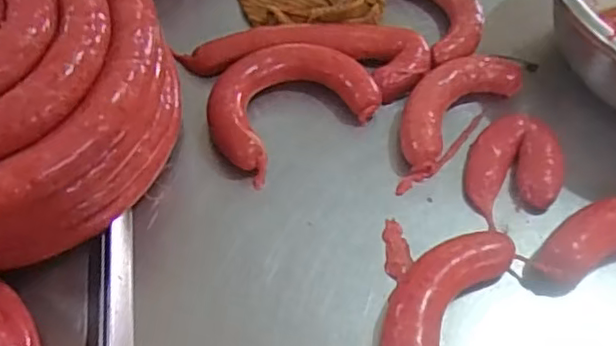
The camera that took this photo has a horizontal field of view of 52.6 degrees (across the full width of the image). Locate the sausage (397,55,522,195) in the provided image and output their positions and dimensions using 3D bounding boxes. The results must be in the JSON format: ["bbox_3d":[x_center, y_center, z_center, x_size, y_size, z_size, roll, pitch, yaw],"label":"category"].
[{"bbox_3d":[0.135,-0.064,0.632,0.074,0.031,0.189,39,62,22],"label":"sausage"}]

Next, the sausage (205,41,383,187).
[{"bbox_3d":[-0.023,-0.074,0.628,0.168,0.039,0.121,-31,62,-22],"label":"sausage"}]

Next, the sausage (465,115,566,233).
[{"bbox_3d":[0.197,-0.005,0.595,0.085,0.029,0.112,10,55,4],"label":"sausage"}]

